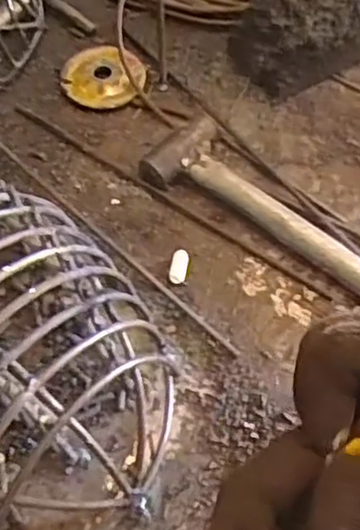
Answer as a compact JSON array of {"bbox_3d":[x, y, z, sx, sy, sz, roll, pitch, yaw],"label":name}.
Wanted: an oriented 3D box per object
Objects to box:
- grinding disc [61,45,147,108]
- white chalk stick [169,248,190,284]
[{"bbox_3d":[-0.069,-0.173,0.615,0.075,0.010,0.070,0,64,-1],"label":"grinding disc"},{"bbox_3d":[0.000,0.000,0.522,0.013,0.012,0.029,9,64,3],"label":"white chalk stick"}]

